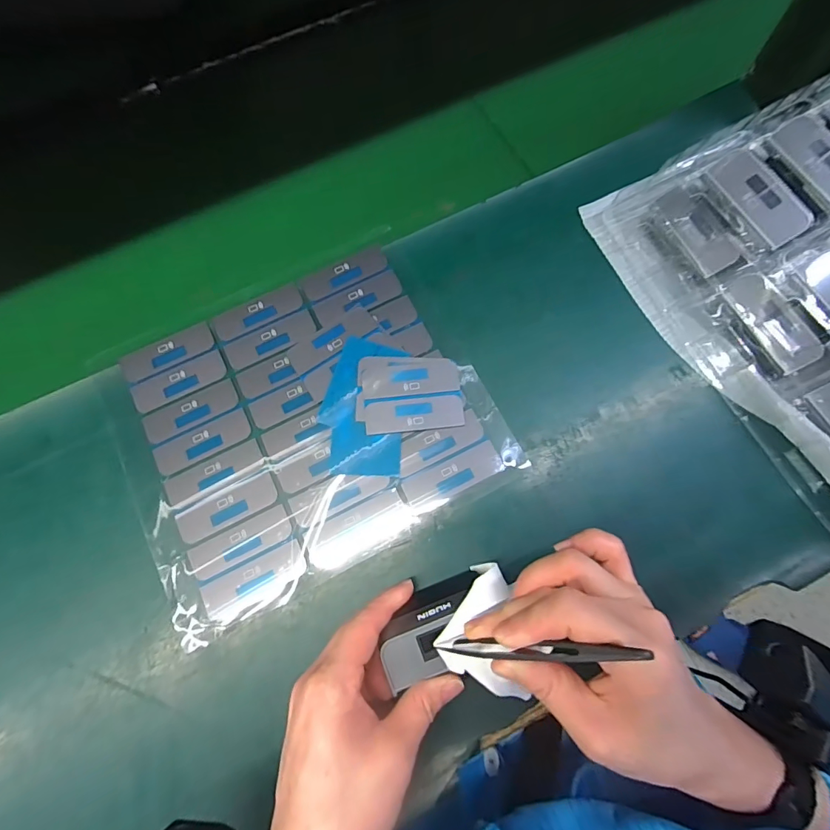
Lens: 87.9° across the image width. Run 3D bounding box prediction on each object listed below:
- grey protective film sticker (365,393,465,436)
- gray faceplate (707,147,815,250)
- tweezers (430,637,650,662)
[{"bbox_3d":[0.000,-0.001,0.311,0.070,0.004,0.023,-7,72,0],"label":"grey protective film sticker"},{"bbox_3d":[0.239,-0.152,0.296,0.034,0.006,0.072,-31,79,13],"label":"gray faceplate"},{"bbox_3d":[0.051,0.110,0.202,0.107,0.007,0.008,-24,66,39],"label":"tweezers"}]

